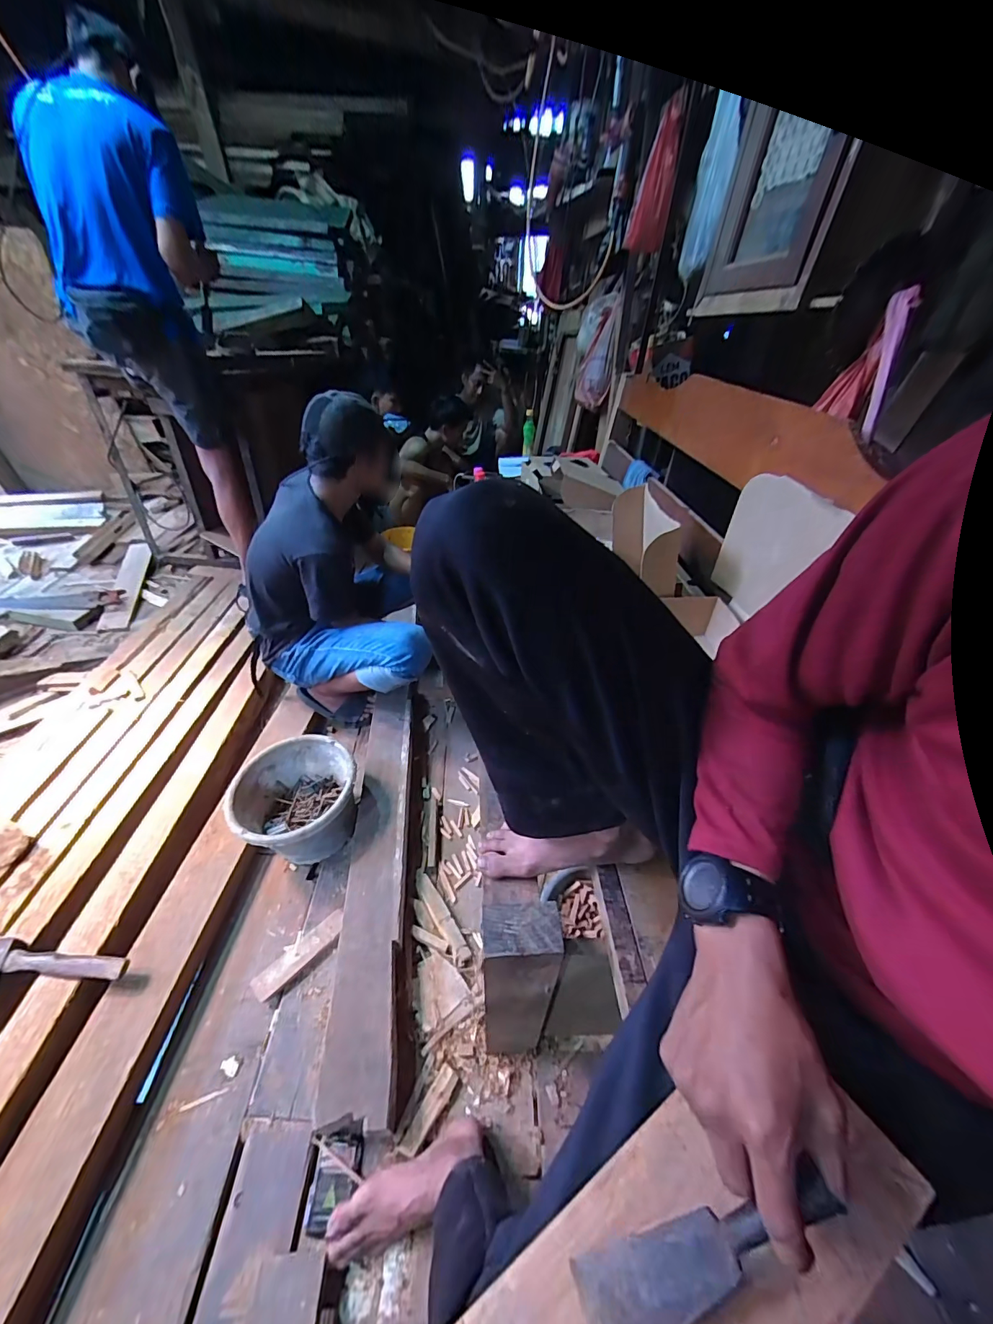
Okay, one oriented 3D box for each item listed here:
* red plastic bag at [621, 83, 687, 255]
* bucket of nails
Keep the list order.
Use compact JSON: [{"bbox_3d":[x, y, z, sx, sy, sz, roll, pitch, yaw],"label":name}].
[{"bbox_3d":[0.393,-1.167,1.060,0.076,0.292,0.116,1,72,-2],"label":"red plastic bag"},{"bbox_3d":[-0.480,0.354,1.073,0.269,0.192,0.262,1,41,-1],"label":"bucket of nails"}]

